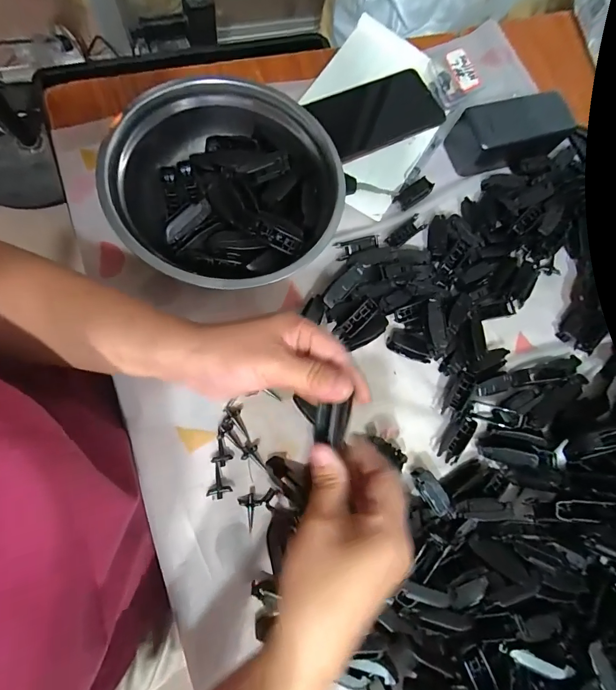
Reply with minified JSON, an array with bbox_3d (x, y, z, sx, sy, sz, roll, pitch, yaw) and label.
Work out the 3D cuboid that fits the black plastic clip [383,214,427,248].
[{"bbox_3d":[0.104,-0.119,0.393,0.050,0.005,0.018,-42,87,-14],"label":"black plastic clip"}]

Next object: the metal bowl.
[{"bbox_3d":[-0.068,-0.139,0.349,0.188,0.082,0.196,2,78,-8],"label":"metal bowl"}]

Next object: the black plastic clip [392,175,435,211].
[{"bbox_3d":[0.118,-0.167,0.407,0.047,0.009,0.020,-33,84,-14],"label":"black plastic clip"}]

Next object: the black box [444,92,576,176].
[{"bbox_3d":[0.231,-0.239,0.419,0.129,0.045,0.058,-12,80,-11],"label":"black box"}]

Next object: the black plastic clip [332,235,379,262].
[{"bbox_3d":[0.050,-0.100,0.377,0.047,0.015,0.017,-14,80,-11],"label":"black plastic clip"}]

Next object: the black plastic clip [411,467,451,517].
[{"bbox_3d":[0.110,0.131,0.334,0.019,0.011,0.042,-35,85,-14],"label":"black plastic clip"}]

